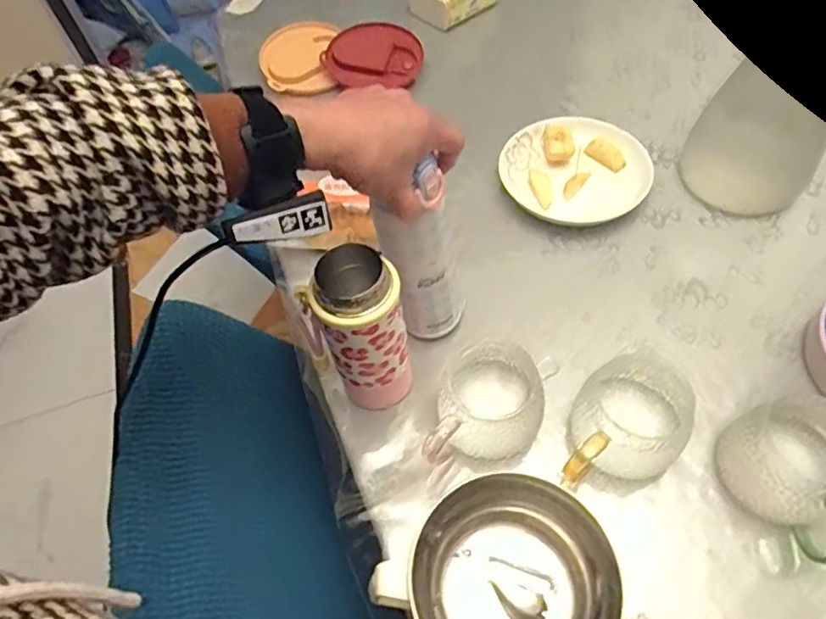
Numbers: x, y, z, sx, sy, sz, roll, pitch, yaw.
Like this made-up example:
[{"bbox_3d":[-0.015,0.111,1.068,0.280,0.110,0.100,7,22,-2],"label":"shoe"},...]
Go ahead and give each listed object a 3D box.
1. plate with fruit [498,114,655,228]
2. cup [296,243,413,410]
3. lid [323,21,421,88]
[{"bbox_3d":[0.201,-0.178,0.711,0.176,0.037,0.165,-2,55,3],"label":"plate with fruit"},{"bbox_3d":[-0.045,0.028,0.507,0.080,0.179,0.067,-31,58,-16],"label":"cup"},{"bbox_3d":[-0.068,-0.396,0.875,0.160,0.027,0.105,6,92,14],"label":"lid"}]

